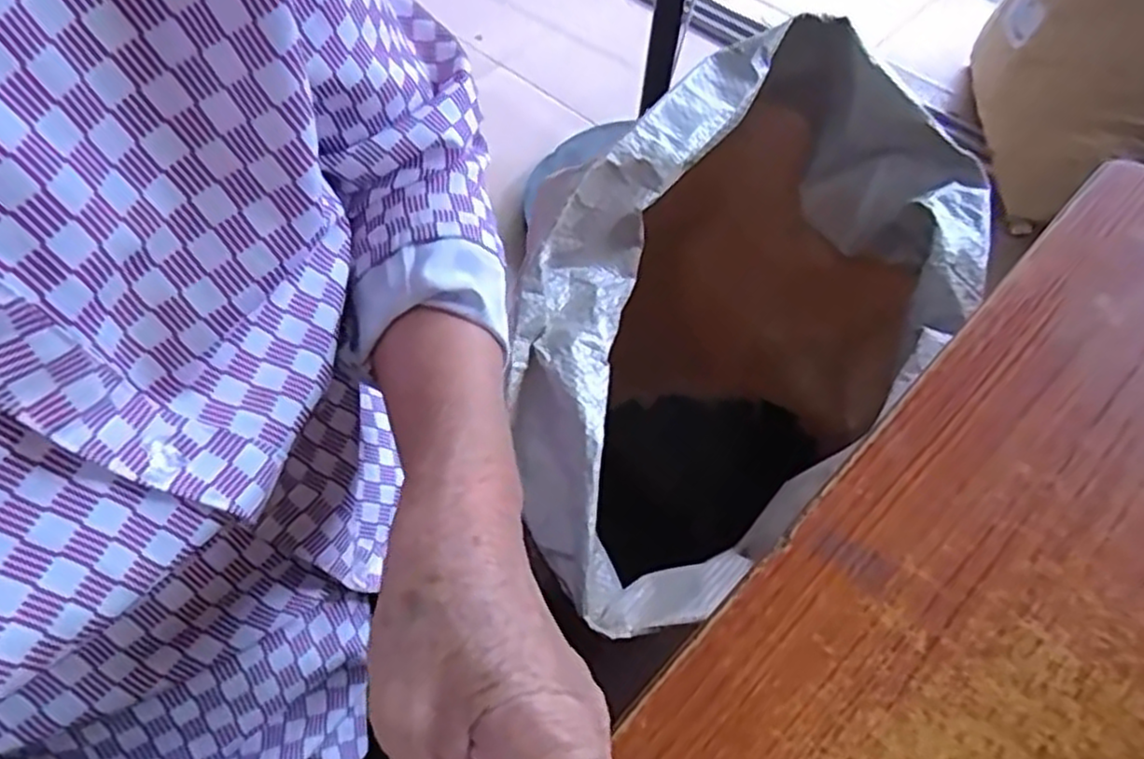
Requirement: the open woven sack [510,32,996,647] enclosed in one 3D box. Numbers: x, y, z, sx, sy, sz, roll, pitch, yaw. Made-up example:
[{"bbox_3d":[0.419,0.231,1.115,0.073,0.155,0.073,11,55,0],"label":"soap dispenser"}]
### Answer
[{"bbox_3d":[0.103,0.045,0.665,0.298,0.559,0.379,39,68,23],"label":"open woven sack"}]

